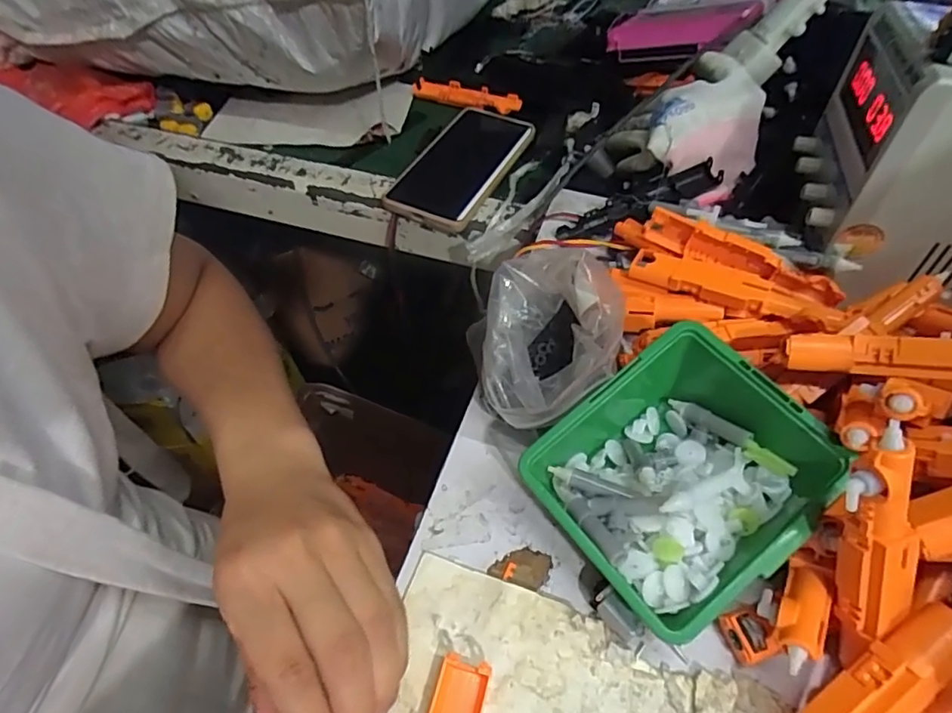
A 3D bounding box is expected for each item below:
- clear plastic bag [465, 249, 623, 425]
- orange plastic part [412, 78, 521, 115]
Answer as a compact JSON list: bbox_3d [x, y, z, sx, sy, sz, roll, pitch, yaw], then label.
[{"bbox_3d":[0.041,-0.002,0.335,0.077,0.080,0.098,10,53,8],"label":"clear plastic bag"},{"bbox_3d":[-0.013,-0.280,0.618,0.128,0.017,0.024,23,56,17],"label":"orange plastic part"}]

